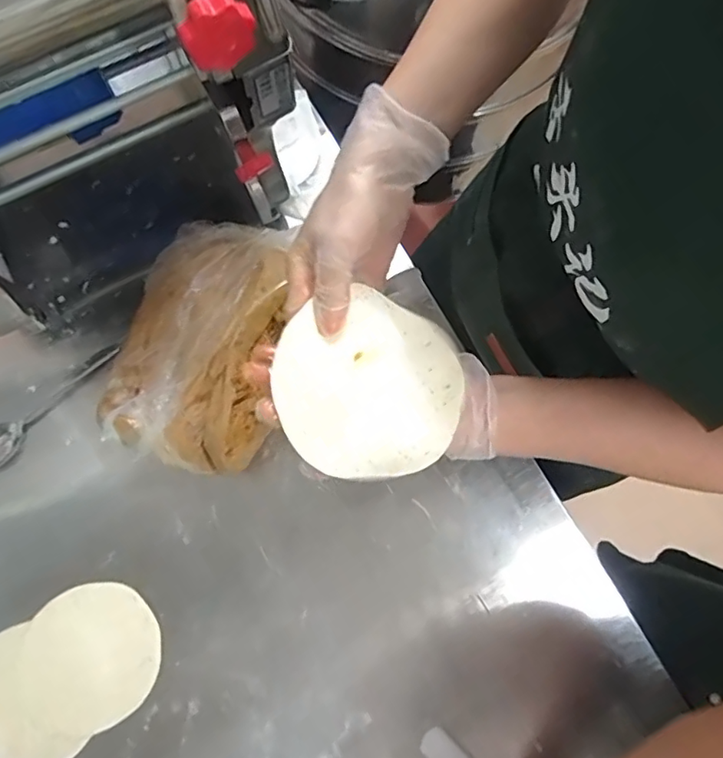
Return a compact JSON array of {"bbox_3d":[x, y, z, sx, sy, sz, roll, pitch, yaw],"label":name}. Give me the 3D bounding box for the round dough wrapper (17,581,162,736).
[{"bbox_3d":[-0.263,0.269,0.541,0.128,0.007,0.127,0,78,0],"label":"round dough wrapper"}]

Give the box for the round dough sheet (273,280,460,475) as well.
[{"bbox_3d":[0.006,0.003,0.378,0.122,0.034,0.123,0,78,0],"label":"round dough sheet"}]

